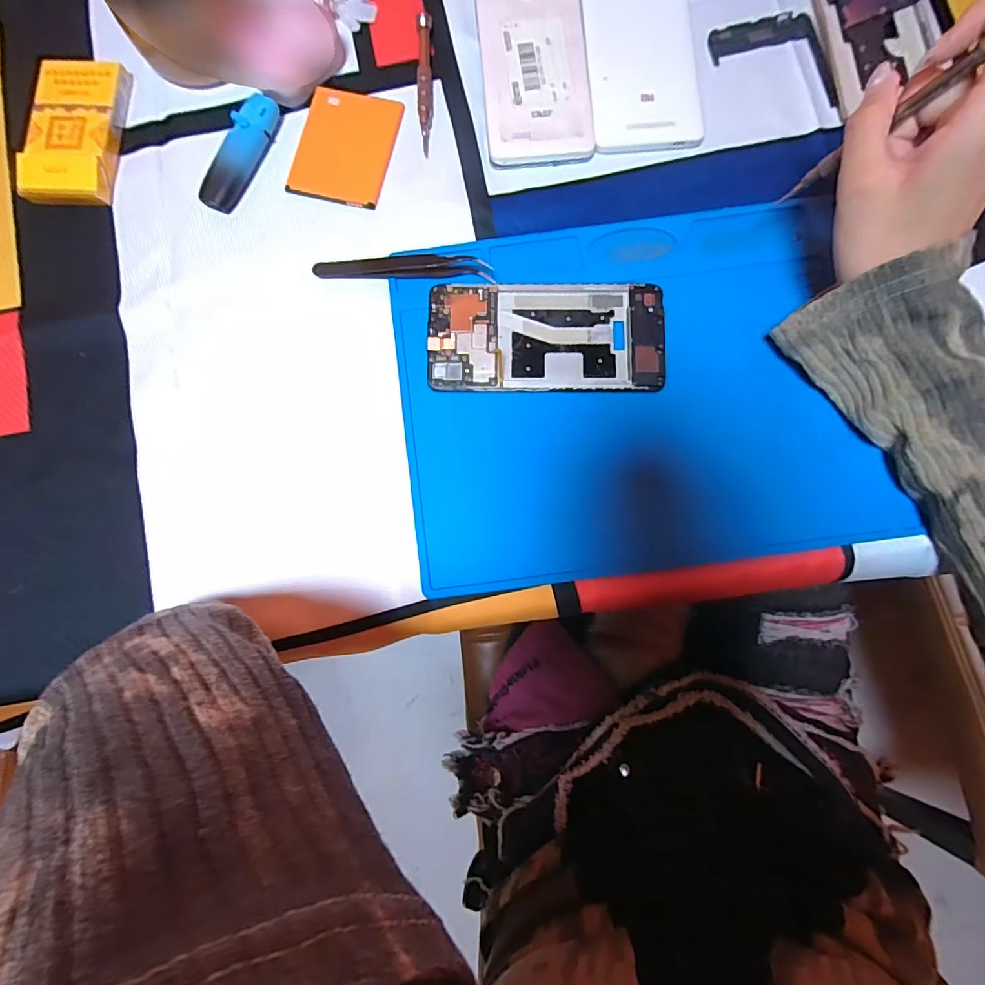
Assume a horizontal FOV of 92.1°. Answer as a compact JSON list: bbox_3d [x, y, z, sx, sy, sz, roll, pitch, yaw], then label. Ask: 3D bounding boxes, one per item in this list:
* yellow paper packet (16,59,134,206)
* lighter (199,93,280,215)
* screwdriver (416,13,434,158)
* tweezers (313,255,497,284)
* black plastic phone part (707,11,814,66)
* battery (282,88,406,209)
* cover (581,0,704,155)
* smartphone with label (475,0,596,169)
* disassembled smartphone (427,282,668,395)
[{"bbox_3d":[-0.290,-0.249,0.328,0.059,0.018,0.108,1,83,2],"label":"yellow paper packet"},{"bbox_3d":[-0.170,-0.230,0.322,0.022,0.015,0.082,25,84,4],"label":"lighter"},{"bbox_3d":[-0.047,-0.286,0.332,0.011,0.009,0.101,-2,83,1],"label":"screwdriver"},{"bbox_3d":[-0.059,-0.149,0.308,0.117,0.012,0.014,4,83,2],"label":"tweezers"},{"bbox_3d":[0.189,-0.326,0.336,0.074,0.004,0.025,-17,83,-1],"label":"black plastic phone part"},{"bbox_3d":[-0.102,-0.240,0.329,0.064,0.004,0.083,13,84,3],"label":"battery"},{"bbox_3d":[0.103,-0.310,0.331,0.077,0.011,0.154,-4,83,1],"label":"cover"},{"bbox_3d":[0.029,-0.295,0.327,0.072,0.013,0.142,-5,83,1],"label":"smartphone with label"},{"bbox_3d":[0.034,-0.100,0.305,0.148,0.007,0.070,1,83,2],"label":"disassembled smartphone"}]

